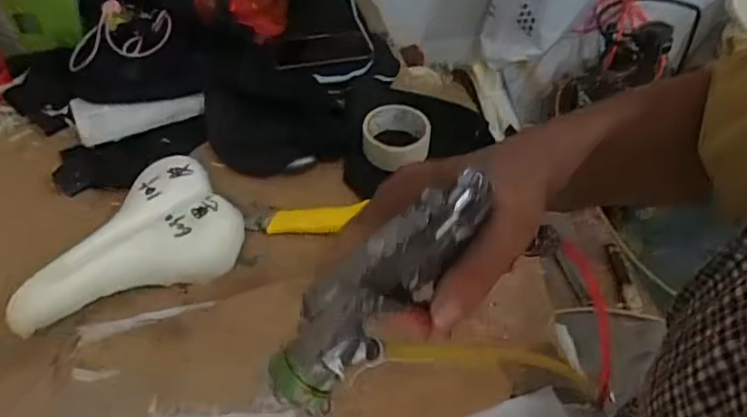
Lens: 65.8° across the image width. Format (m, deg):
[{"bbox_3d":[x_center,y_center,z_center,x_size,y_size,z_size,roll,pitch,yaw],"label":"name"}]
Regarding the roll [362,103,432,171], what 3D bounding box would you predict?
[{"bbox_3d":[0.031,-0.099,0.804,0.090,0.044,0.095,0,49,0],"label":"roll"}]

